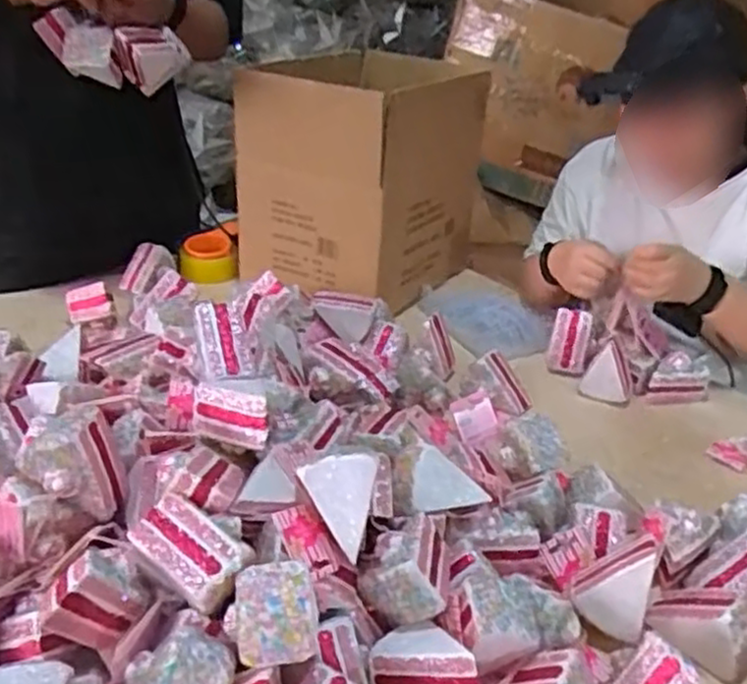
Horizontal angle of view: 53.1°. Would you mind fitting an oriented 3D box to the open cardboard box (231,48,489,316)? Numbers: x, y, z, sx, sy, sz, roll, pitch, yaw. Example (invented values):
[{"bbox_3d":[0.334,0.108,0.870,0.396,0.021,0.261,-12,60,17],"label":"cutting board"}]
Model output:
[{"bbox_3d":[-0.021,-0.273,1.233,0.279,0.325,0.363,17,33,26],"label":"open cardboard box"}]

